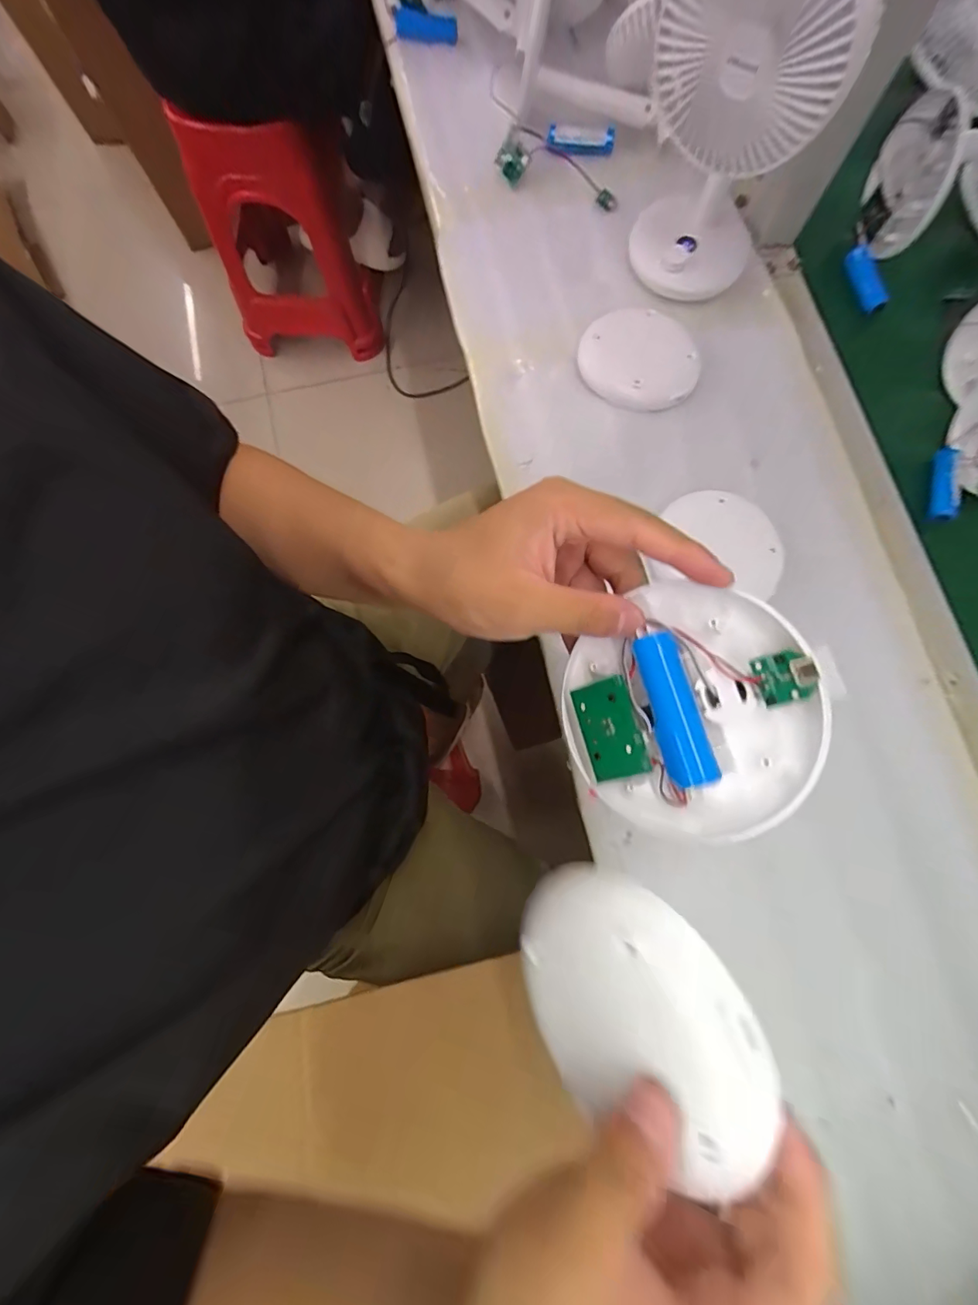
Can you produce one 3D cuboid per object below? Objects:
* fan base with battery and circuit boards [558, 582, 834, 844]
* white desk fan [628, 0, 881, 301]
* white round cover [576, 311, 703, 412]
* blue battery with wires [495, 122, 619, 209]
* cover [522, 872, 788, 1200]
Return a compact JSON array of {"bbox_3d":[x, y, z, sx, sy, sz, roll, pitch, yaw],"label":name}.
[{"bbox_3d":[0.081,0.027,0.209,0.103,0.017,0.106,1,92,35],"label":"fan base with battery and circuit boards"},{"bbox_3d":[0.169,-0.381,0.339,0.112,0.195,0.117,14,77,5],"label":"white desk fan"},{"bbox_3d":[0.134,-0.259,0.422,0.099,0.017,0.098,-1,76,3],"label":"white round cover"},{"bbox_3d":[0.079,-0.489,0.473,0.120,0.029,0.077,23,78,7],"label":"blue battery with wires"},{"bbox_3d":[0.050,0.134,0.182,0.100,0.012,0.087,13,96,47],"label":"cover"}]

